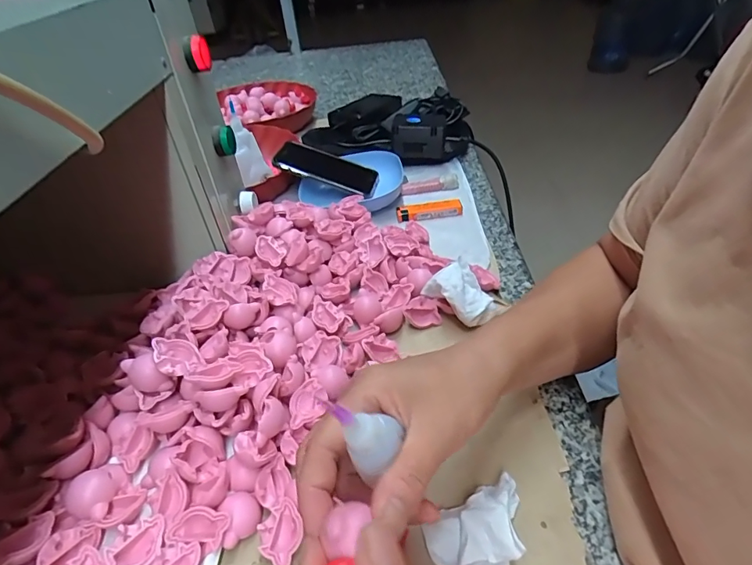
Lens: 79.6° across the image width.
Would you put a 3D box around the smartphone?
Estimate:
[{"bbox_3d":[-0.066,-0.153,0.609,0.136,0.011,0.072,21,41,1],"label":"smartphone"}]

